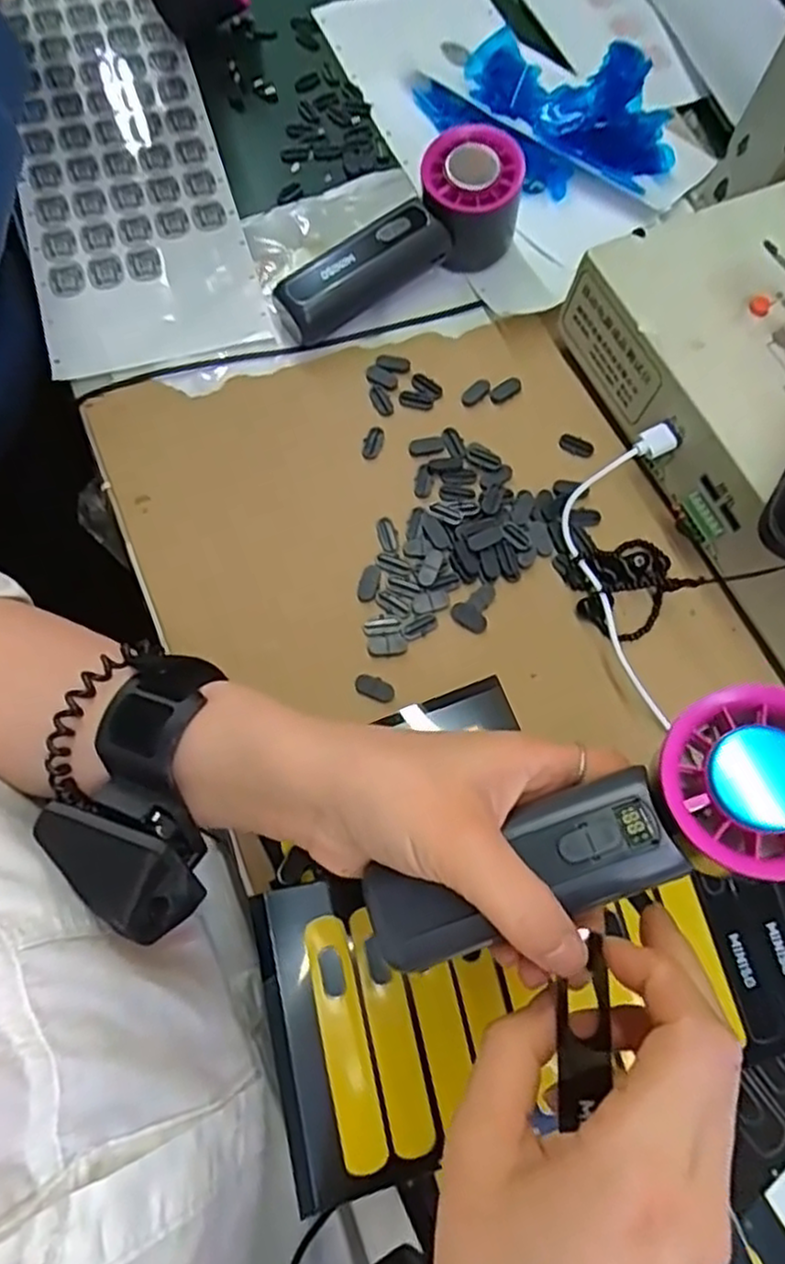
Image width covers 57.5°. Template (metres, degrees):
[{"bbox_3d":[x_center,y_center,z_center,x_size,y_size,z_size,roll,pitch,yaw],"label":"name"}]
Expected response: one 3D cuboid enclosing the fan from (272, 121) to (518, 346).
[{"bbox_3d":[0.003,-0.225,0.408,0.152,0.053,0.048,-33,77,-14],"label":"fan"}]

